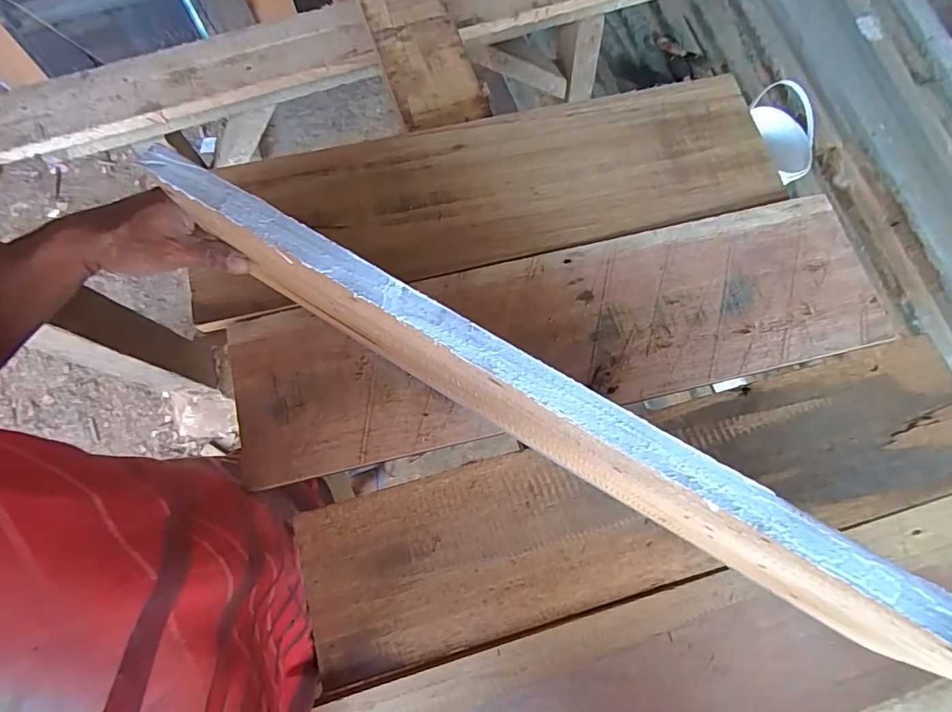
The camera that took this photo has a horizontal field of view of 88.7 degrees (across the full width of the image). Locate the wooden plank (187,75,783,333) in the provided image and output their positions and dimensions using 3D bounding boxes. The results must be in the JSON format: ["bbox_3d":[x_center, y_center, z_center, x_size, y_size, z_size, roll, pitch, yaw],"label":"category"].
[{"bbox_3d":[0.011,-0.188,0.550,0.641,0.024,0.183,-13,74,-2],"label":"wooden plank"}]

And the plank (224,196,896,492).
[{"bbox_3d":[0.081,-0.024,0.501,0.650,0.012,0.174,-13,74,-2],"label":"plank"}]

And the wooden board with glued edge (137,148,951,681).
[{"bbox_3d":[0.043,0.035,0.357,0.619,0.135,0.028,31,77,7],"label":"wooden board with glued edge"}]

